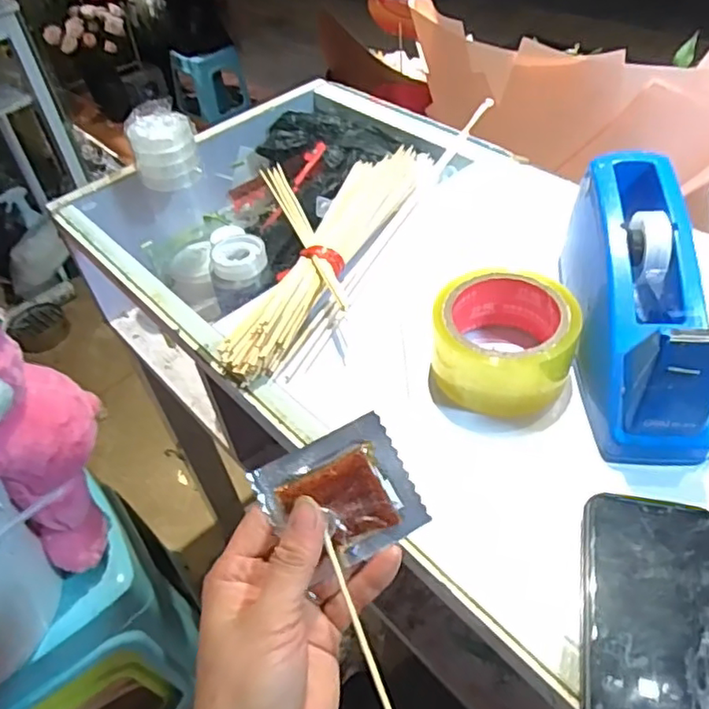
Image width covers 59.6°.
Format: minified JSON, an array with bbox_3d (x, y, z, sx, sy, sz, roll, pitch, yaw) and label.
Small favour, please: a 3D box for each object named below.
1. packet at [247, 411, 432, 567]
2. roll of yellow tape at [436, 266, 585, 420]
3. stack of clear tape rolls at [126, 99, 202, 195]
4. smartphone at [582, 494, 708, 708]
[{"bbox_3d":[-0.008,0.068,0.295,0.068,0.009,0.058,-27,79,4],"label":"packet"},{"bbox_3d":[0.108,-0.010,0.450,0.098,0.052,0.095,-3,47,4],"label":"roll of yellow tape"},{"bbox_3d":[-0.208,-0.228,0.681,0.069,0.072,0.056,-16,48,-8],"label":"stack of clear tape rolls"},{"bbox_3d":[0.160,0.147,0.319,0.078,0.006,0.157,7,49,13],"label":"smartphone"}]

